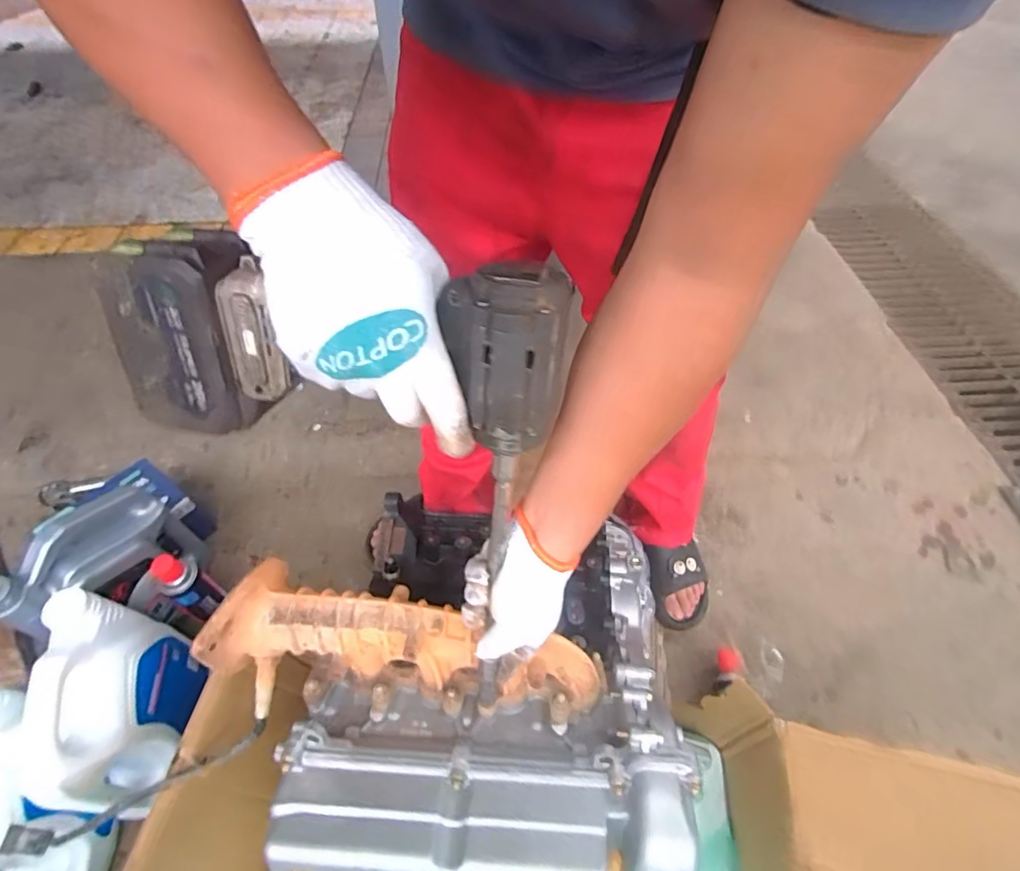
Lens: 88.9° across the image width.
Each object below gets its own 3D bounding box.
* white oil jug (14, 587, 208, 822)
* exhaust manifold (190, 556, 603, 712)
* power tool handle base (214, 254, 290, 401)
[{"bbox_3d":[-0.519,0.356,0.683,0.116,0.238,0.218,4,53,4],"label":"white oil jug"},{"bbox_3d":[-0.094,0.214,0.531,0.375,0.083,0.096,12,54,-3],"label":"exhaust manifold"},{"bbox_3d":[-0.158,-0.062,0.321,0.029,0.081,0.018,-4,29,-2],"label":"power tool handle base"}]

